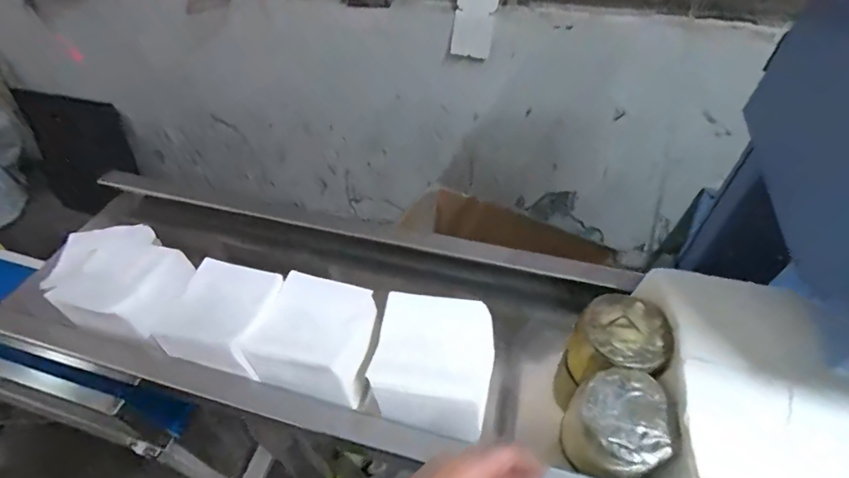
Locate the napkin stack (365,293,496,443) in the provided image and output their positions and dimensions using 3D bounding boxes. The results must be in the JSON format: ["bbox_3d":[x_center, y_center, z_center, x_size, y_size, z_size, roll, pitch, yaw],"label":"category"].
[{"bbox_3d":[0.007,0.138,0.509,0.142,0.054,0.137,9,48,11],"label":"napkin stack"}]

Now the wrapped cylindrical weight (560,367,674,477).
[{"bbox_3d":[0.196,0.198,0.472,0.090,0.097,0.091,-2,47,2],"label":"wrapped cylindrical weight"}]

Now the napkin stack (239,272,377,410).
[{"bbox_3d":[-0.127,0.115,0.531,0.127,0.056,0.128,12,49,14],"label":"napkin stack"}]

